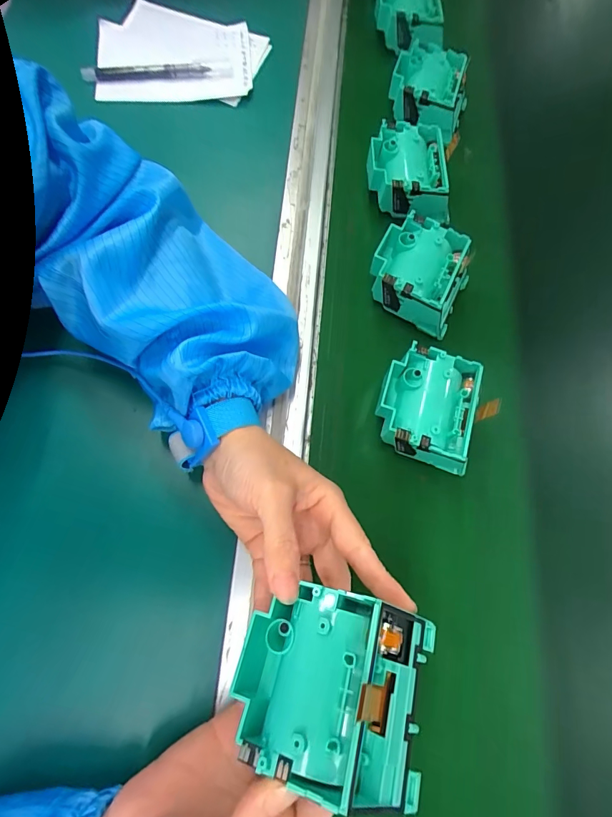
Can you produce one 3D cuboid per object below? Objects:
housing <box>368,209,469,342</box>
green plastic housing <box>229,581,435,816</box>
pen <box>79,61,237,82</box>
[{"bbox_3d":[0.093,-0.110,0.334,0.074,0.042,0.072,24,68,8],"label":"housing"},{"bbox_3d":[0.012,0.126,0.189,0.077,0.044,0.073,3,59,31],"label":"green plastic housing"},{"bbox_3d":[-0.148,-0.338,0.412,0.144,0.015,0.015,-5,67,-4],"label":"pen"}]

